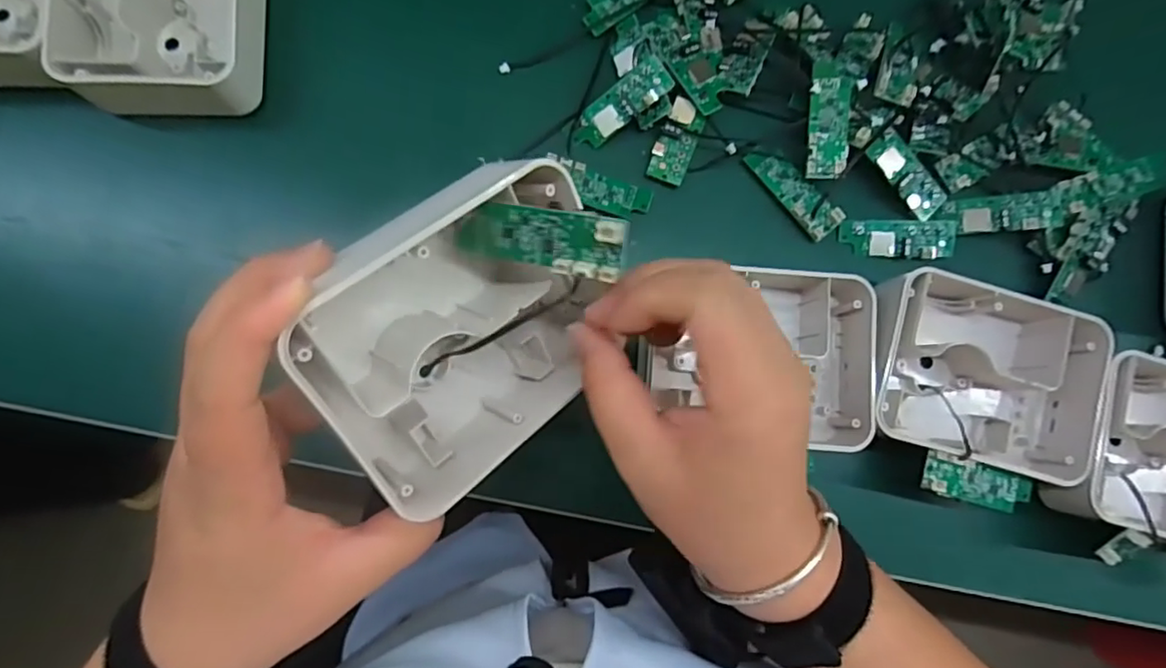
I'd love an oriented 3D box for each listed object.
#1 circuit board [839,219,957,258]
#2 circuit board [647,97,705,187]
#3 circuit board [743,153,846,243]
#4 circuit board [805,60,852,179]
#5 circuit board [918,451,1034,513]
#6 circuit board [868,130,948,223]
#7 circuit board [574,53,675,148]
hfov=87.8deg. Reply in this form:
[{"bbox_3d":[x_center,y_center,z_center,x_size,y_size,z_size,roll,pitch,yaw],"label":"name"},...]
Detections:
[{"bbox_3d":[0.200,-0.061,0.385,0.070,0.011,0.023,0,81,-2],"label":"circuit board"},{"bbox_3d":[0.058,-0.119,0.375,0.024,0.010,0.050,21,81,2],"label":"circuit board"},{"bbox_3d":[0.131,-0.089,0.380,0.070,0.013,0.024,43,92,6],"label":"circuit board"},{"bbox_3d":[0.151,-0.132,0.373,0.024,0.007,0.072,4,90,12],"label":"circuit board"},{"bbox_3d":[0.225,0.085,0.342,0.068,0.007,0.024,15,90,-10],"label":"circuit board"},{"bbox_3d":[0.205,-0.100,0.382,0.061,0.009,0.024,45,82,-11],"label":"circuit board"},{"bbox_3d":[0.024,-0.140,0.372,0.065,0.010,0.023,-36,83,15],"label":"circuit board"}]

